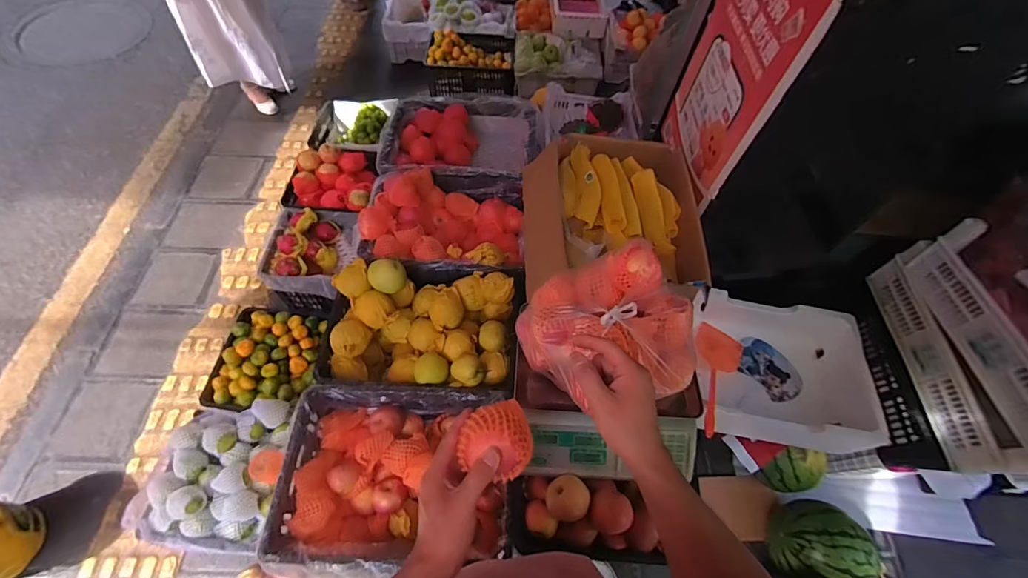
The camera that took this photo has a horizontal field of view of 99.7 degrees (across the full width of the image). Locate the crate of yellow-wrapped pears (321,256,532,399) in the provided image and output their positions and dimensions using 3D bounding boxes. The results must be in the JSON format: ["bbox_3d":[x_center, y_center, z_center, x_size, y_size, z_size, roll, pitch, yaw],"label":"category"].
[{"bbox_3d":[-0.225,0.102,1.112,0.475,0.201,0.359,6,59,-1],"label":"crate of yellow-wrapped pears"}]

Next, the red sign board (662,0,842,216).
[{"bbox_3d":[0.509,-0.513,1.035,0.018,0.526,0.413,2,53,-6],"label":"red sign board"}]

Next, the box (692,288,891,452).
[{"bbox_3d":[0.822,0.262,1.349,0.523,0.173,0.395,12,59,3],"label":"box"}]

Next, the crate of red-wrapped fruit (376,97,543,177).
[{"bbox_3d":[-0.172,-0.476,1.431,0.498,0.134,0.315,4,59,-2],"label":"crate of red-wrapped fruit"}]

